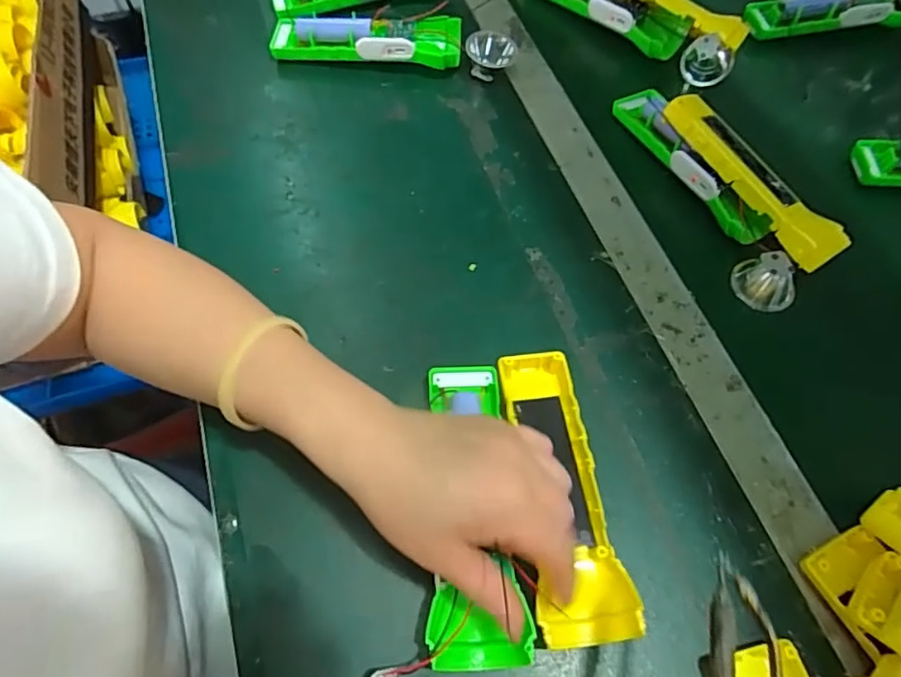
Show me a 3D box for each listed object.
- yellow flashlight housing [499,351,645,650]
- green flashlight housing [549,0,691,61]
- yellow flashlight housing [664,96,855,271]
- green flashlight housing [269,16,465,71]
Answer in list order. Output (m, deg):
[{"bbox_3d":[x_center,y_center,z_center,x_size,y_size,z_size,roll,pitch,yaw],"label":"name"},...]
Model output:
[{"bbox_3d":[0.059,0.084,0.331,0.050,0.026,0.163,-7,61,-5],"label":"yellow flashlight housing"},{"bbox_3d":[0.143,-0.318,0.552,0.165,0.028,0.036,39,68,18],"label":"green flashlight housing"},{"bbox_3d":[0.225,-0.119,0.437,0.046,0.042,0.164,-29,66,-16],"label":"yellow flashlight housing"},{"bbox_3d":[-0.074,-0.261,0.509,0.164,0.034,0.040,3,62,0],"label":"green flashlight housing"}]

